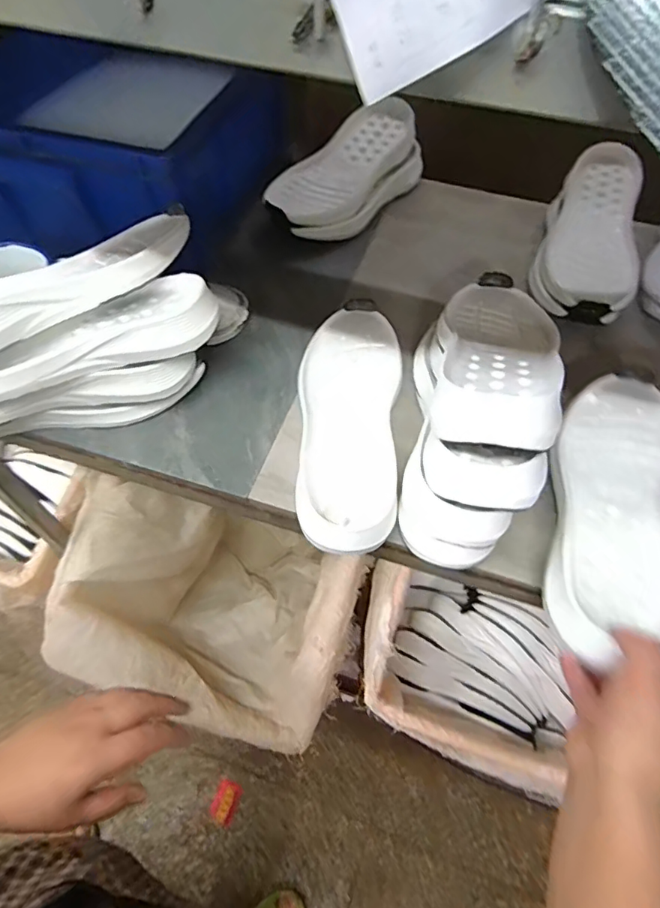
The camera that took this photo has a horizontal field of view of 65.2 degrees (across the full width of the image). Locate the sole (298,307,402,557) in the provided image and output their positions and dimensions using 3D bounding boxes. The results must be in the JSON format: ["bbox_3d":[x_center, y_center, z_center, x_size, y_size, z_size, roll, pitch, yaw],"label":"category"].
[{"bbox_3d":[0.021,-0.042,0.514,0.100,0.029,0.288,3,57,0],"label":"sole"}]

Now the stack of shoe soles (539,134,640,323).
[{"bbox_3d":[0.341,-0.283,0.664,0.116,0.080,0.287,20,58,11],"label":"stack of shoe soles"}]

